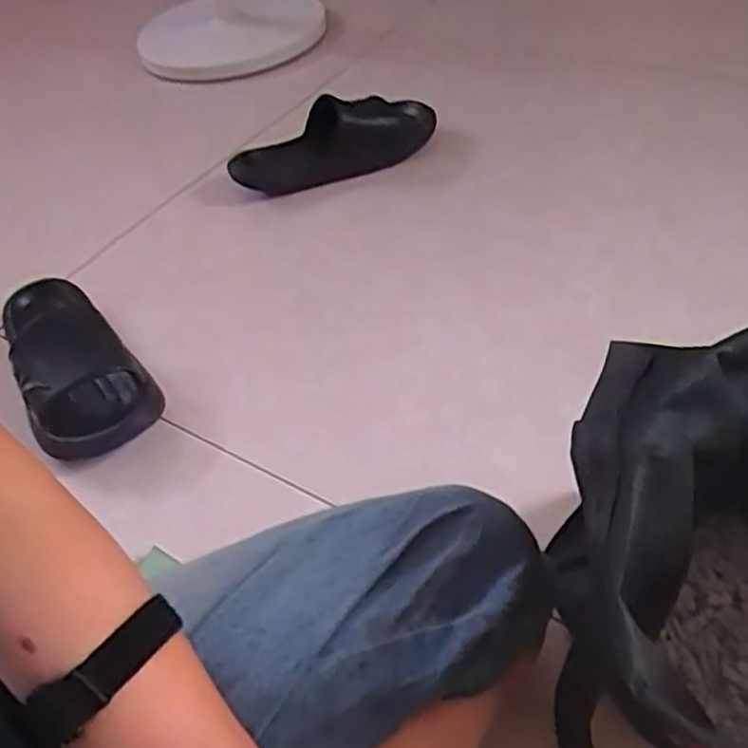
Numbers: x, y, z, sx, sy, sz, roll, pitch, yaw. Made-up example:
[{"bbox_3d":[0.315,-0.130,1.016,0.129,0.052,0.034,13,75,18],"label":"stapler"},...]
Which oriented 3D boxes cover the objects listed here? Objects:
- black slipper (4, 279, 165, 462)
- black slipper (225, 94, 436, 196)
[{"bbox_3d":[-0.298,-0.018,0.727,0.107,0.059,0.254,-31,49,-19],"label":"black slipper"},{"bbox_3d":[-0.053,-0.289,0.953,0.253,0.076,0.123,-7,45,4],"label":"black slipper"}]

